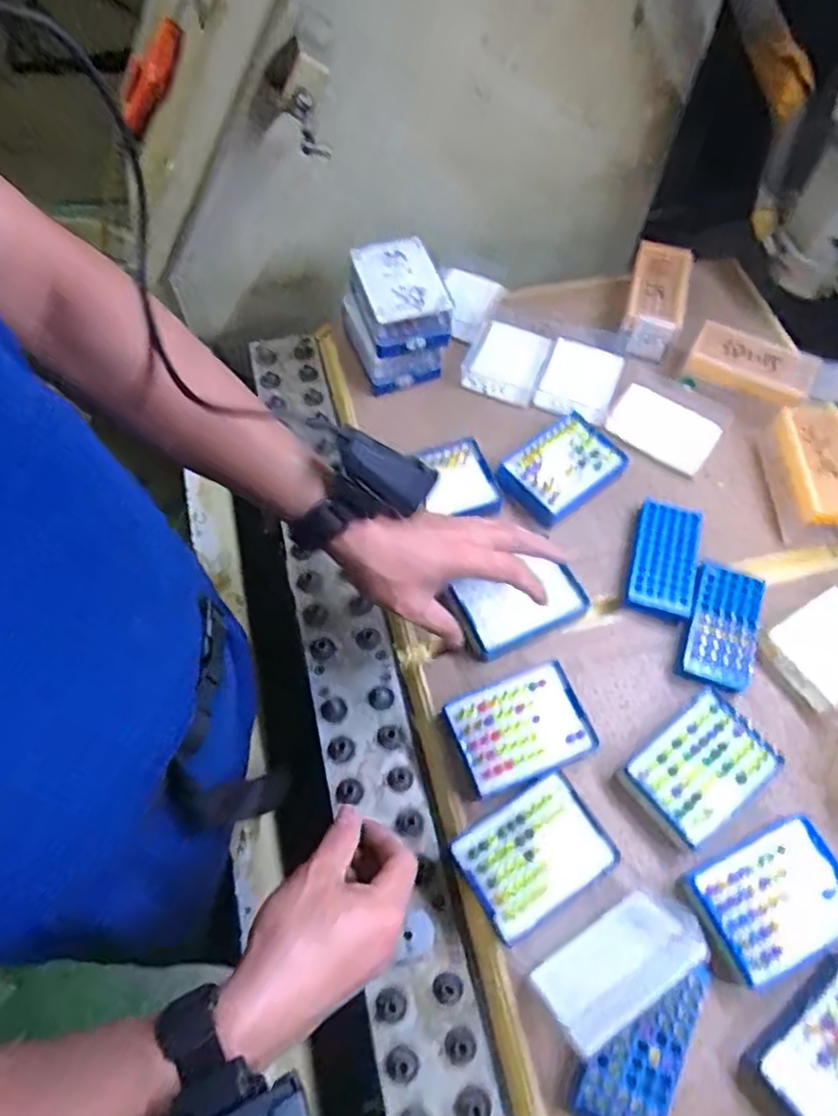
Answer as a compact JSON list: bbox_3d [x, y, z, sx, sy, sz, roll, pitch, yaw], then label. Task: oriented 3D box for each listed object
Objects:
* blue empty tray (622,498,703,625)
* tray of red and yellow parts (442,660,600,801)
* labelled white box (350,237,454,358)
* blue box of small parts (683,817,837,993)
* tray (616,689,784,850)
[{"bbox_3d":[0.225,0.003,0.609,0.056,0.026,0.110,16,64,7],"label":"blue empty tray"},{"bbox_3d":[0.080,0.140,0.532,0.106,0.048,0.076,-20,65,-11],"label":"tray of red and yellow parts"},{"bbox_3d":[-0.020,-0.265,0.666,0.082,0.051,0.105,-18,65,-9],"label":"labelled white box"},{"bbox_3d":[0.257,0.249,0.481,0.107,0.029,0.081,-23,66,-12],"label":"blue box of small parts"},{"bbox_3d":[0.221,0.167,0.522,0.106,0.034,0.076,-35,69,-17],"label":"tray"}]

